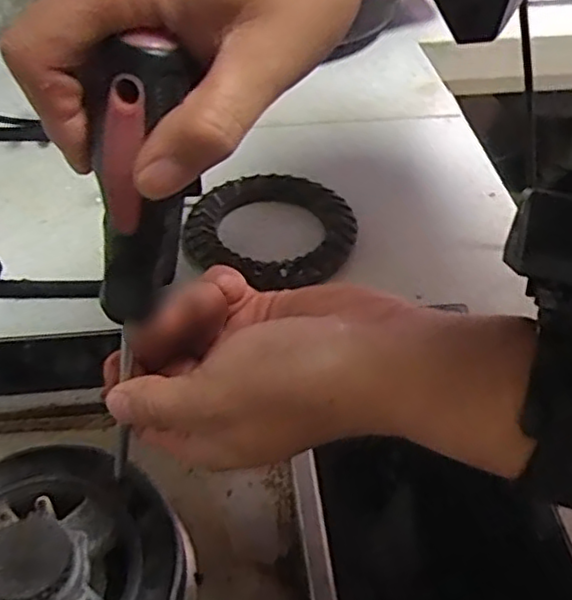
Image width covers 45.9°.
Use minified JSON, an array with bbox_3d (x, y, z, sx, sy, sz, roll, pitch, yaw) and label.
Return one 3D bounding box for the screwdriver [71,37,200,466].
[{"bbox_3d":[-0.057,0.000,0.254,0.030,0.187,0.022,-2,35,-16],"label":"screwdriver"}]

